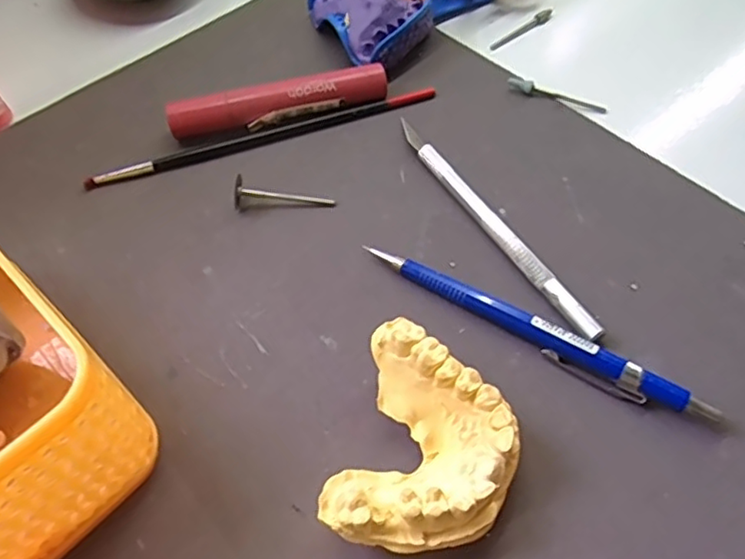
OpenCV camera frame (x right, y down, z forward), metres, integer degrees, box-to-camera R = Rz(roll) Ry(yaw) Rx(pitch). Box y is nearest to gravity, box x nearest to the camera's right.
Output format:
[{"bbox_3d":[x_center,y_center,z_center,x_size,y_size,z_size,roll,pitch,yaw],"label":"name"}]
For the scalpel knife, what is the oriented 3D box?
[{"bbox_3d":[0.048,-0.026,0.257,0.008,0.007,0.133,-28,59,-14],"label":"scalpel knife"}]

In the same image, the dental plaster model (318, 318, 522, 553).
[{"bbox_3d":[0.019,0.053,0.196,0.052,0.026,0.067,12,58,11],"label":"dental plaster model"}]

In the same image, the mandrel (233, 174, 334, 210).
[{"bbox_3d":[-0.039,-0.036,0.267,0.043,0.012,0.010,7,57,8],"label":"mandrel"}]

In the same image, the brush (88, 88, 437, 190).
[{"bbox_3d":[-0.052,-0.070,0.296,0.170,0.005,0.008,-17,57,-7],"label":"brush"}]

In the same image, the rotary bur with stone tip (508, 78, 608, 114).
[{"bbox_3d":[0.090,-0.090,0.299,0.048,0.006,0.006,19,60,16],"label":"rotary bur with stone tip"}]

